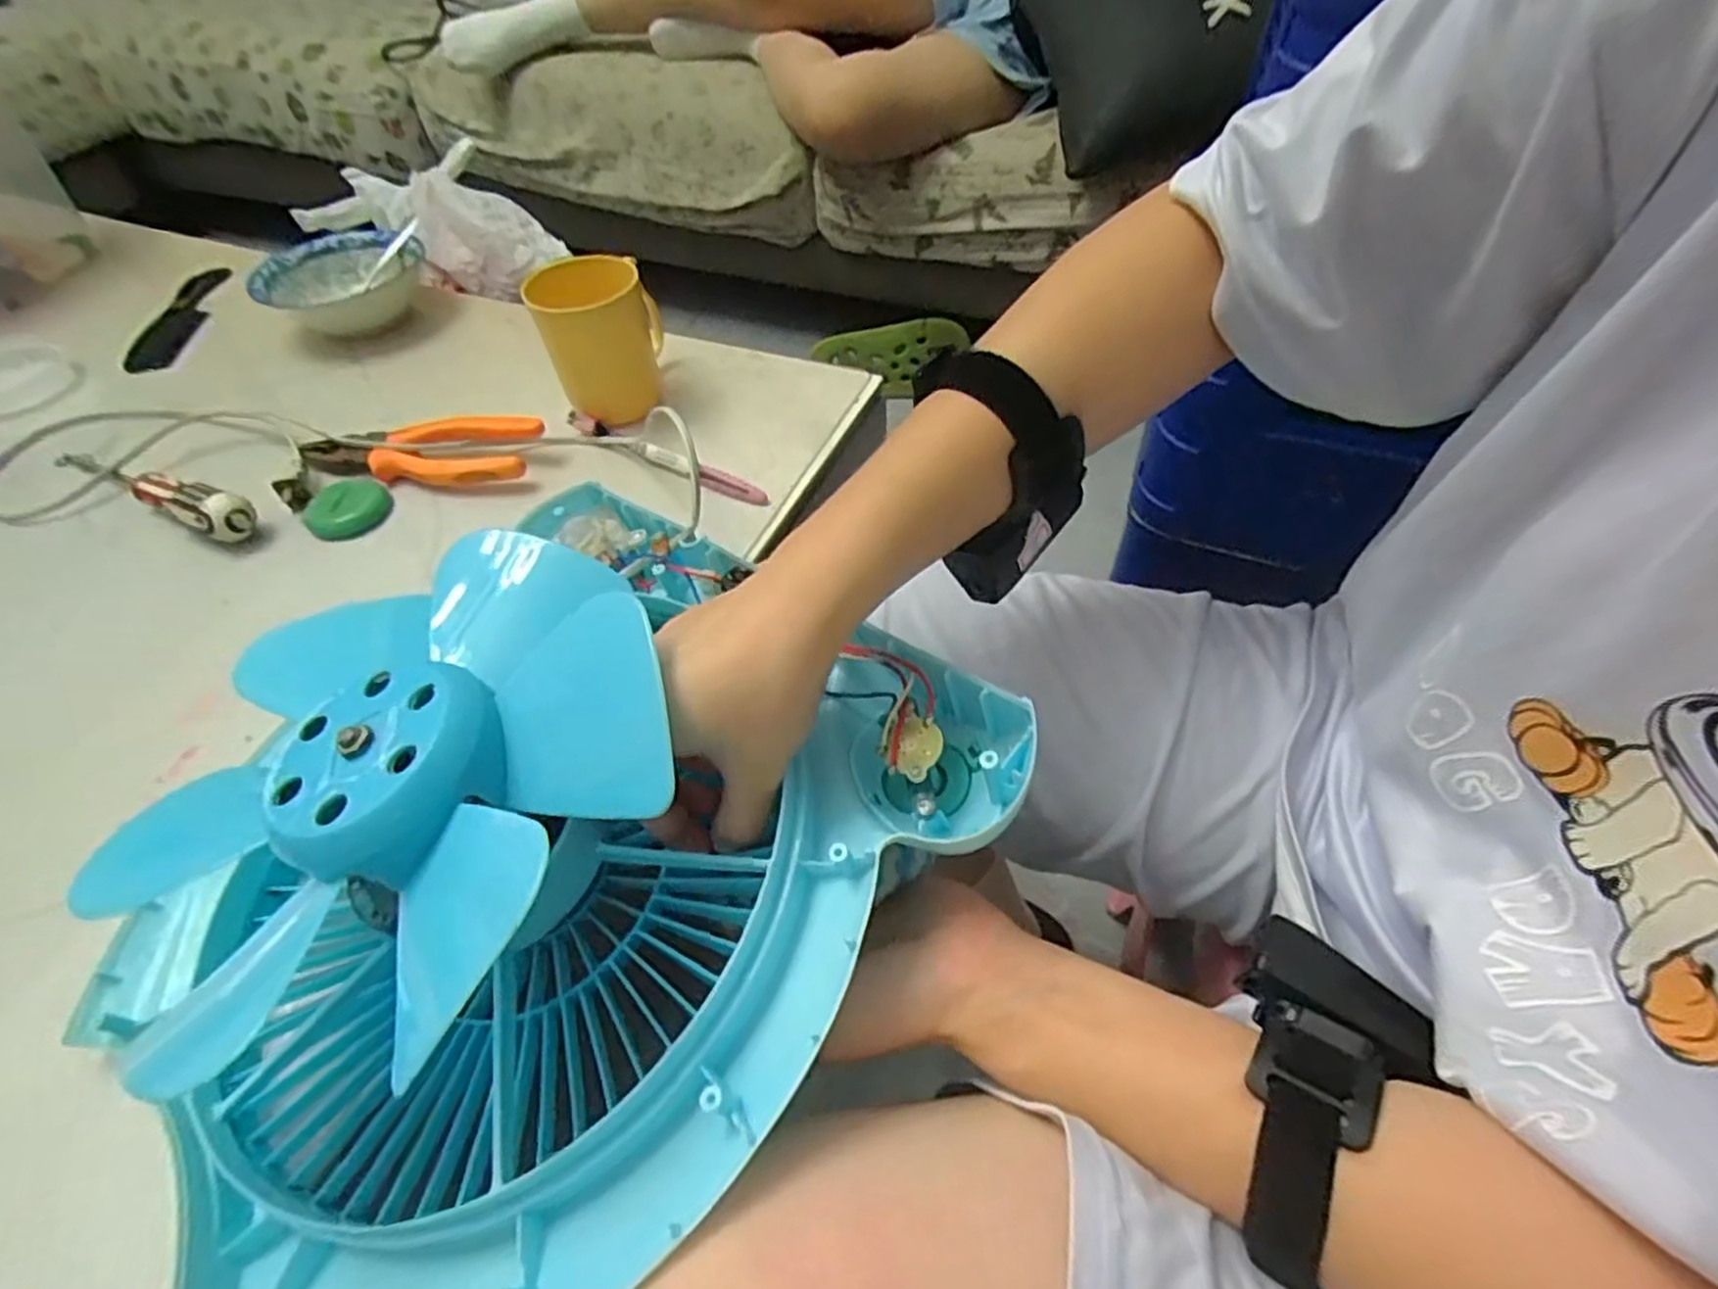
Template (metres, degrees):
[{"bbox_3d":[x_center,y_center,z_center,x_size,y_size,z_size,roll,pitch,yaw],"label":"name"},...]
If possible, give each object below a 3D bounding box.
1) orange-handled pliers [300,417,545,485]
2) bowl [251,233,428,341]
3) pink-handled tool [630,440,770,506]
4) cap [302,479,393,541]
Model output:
[{"bbox_3d":[-0.337,-0.149,0.584,0.186,0.036,0.054,5,51,5],"label":"orange-handled pliers"},{"bbox_3d":[-0.501,-0.350,0.746,0.148,0.048,0.124,-17,52,-13],"label":"bowl"},{"bbox_3d":[-0.121,-0.130,0.574,0.122,0.017,0.017,27,56,21],"label":"pink-handled tool"},{"bbox_3d":[-0.377,-0.101,0.562,0.056,0.014,0.061,-1,51,1],"label":"cap"}]

